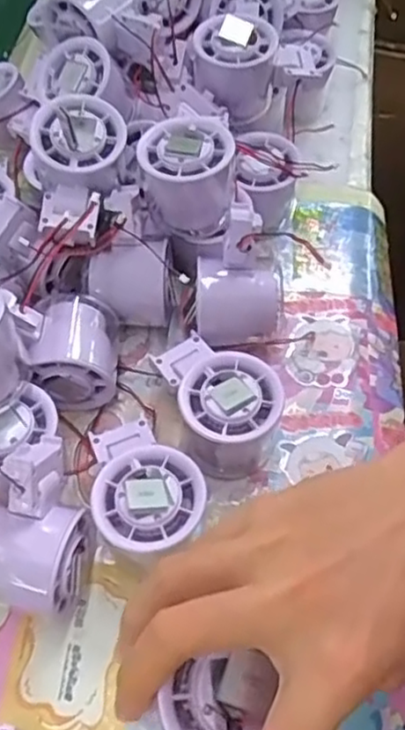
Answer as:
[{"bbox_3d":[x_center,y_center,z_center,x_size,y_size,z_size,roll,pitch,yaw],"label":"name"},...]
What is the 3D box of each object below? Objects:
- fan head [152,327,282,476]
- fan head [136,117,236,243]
[{"bbox_3d":[0.009,0.020,0.411,0.064,0.055,0.089,-17,58,-7],"label":"fan head"},{"bbox_3d":[-0.010,-0.126,0.432,0.058,0.048,0.064,-3,57,2],"label":"fan head"}]

